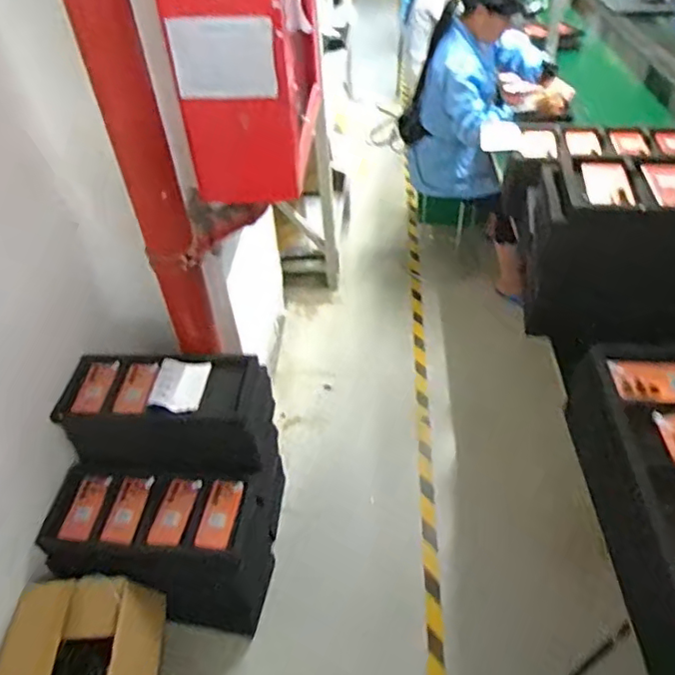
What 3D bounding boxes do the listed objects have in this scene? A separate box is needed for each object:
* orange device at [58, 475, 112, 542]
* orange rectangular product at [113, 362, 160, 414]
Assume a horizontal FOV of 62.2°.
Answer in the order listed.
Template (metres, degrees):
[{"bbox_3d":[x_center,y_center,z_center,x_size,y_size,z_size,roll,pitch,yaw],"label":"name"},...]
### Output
[{"bbox_3d":[-0.620,0.418,1.385,0.070,0.045,0.170,6,44,11],"label":"orange device"},{"bbox_3d":[-0.527,0.134,1.484,0.093,0.046,0.158,1,44,6],"label":"orange rectangular product"}]

